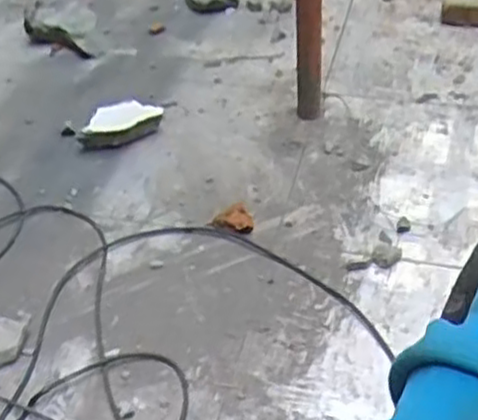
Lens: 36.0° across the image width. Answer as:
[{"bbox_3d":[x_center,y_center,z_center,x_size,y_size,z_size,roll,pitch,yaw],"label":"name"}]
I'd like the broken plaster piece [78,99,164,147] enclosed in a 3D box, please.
[{"bbox_3d":[-0.206,-0.151,1.284,0.148,0.049,0.057,-22,44,-19],"label":"broken plaster piece"}]

